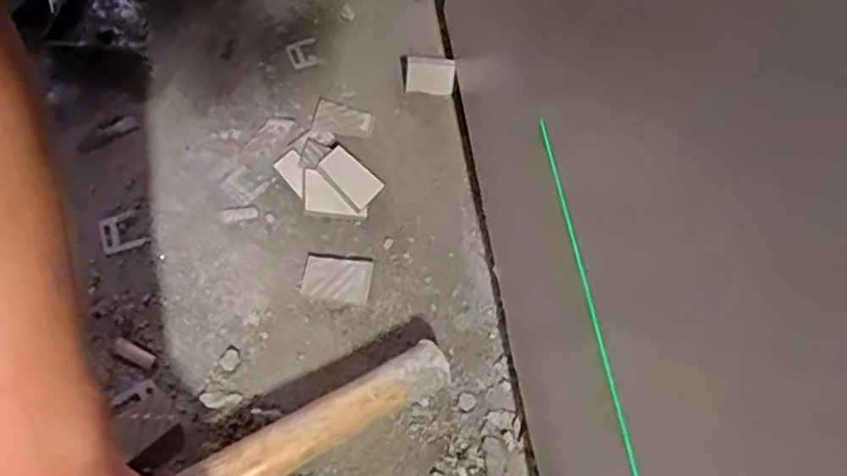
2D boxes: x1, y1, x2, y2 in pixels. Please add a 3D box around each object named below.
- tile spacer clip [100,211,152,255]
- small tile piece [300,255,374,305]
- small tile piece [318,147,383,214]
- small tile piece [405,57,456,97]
[{"bbox_3d":[-0.229,-0.004,0.499,0.032,0.008,0.031,-19,66,-13],"label":"tile spacer clip"},{"bbox_3d":[-0.064,0.030,0.481,0.049,0.004,0.035,6,63,-1],"label":"small tile piece"},{"bbox_3d":[-0.058,-0.047,0.509,0.049,0.004,0.032,44,65,4],"label":"small tile piece"},{"bbox_3d":[0.005,-0.139,0.558,0.041,0.032,0.012,6,63,-1],"label":"small tile piece"}]

